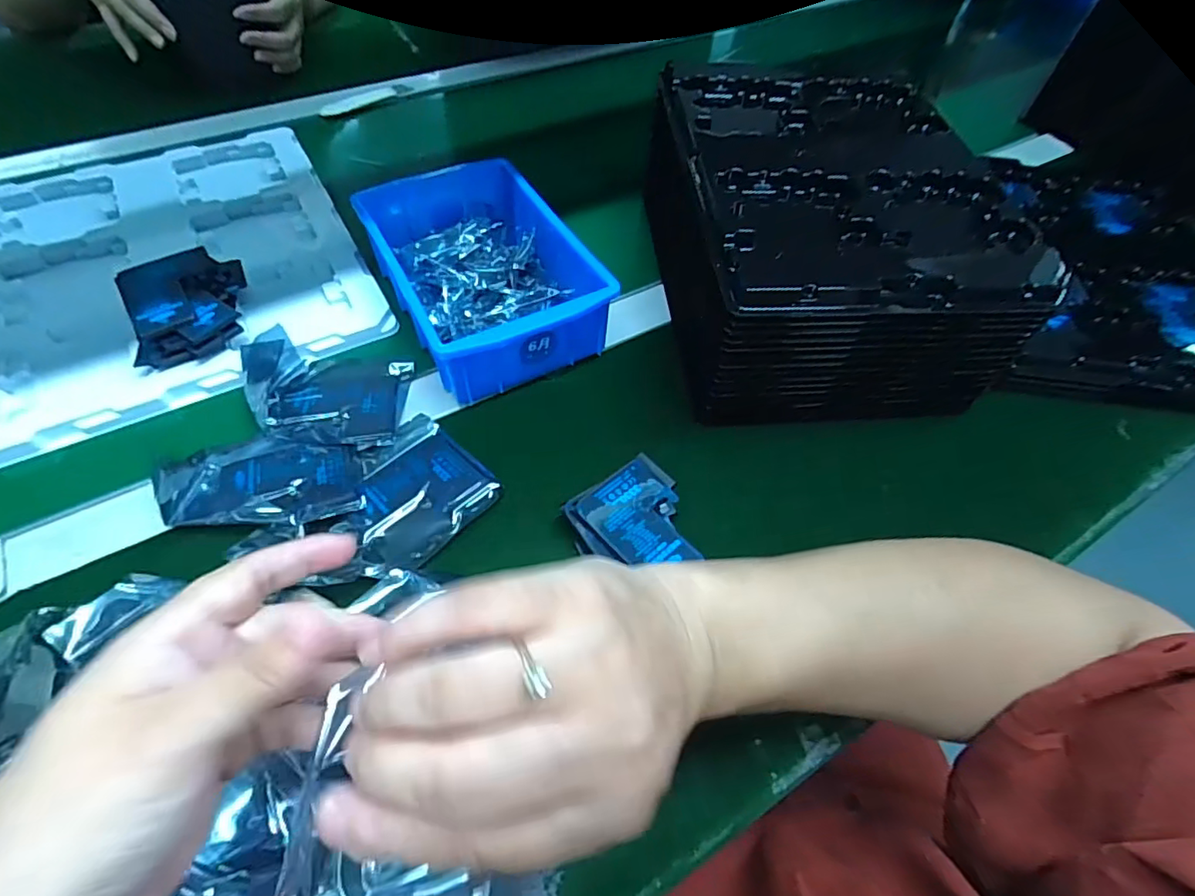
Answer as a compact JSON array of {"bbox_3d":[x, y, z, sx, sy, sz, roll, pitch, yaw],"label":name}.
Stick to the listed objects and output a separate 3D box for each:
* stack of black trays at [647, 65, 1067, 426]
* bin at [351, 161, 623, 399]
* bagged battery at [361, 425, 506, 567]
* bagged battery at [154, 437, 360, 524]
[{"bbox_3d":[0.164,-0.164,0.430,0.203,0.116,0.262,-2,56,-6],"label":"stack of black trays"},{"bbox_3d":[-0.090,-0.137,0.428,0.126,0.063,0.196,-23,61,-18],"label":"bin"},{"bbox_3d":[-0.111,0.030,0.349,0.073,0.013,0.091,35,61,18],"label":"bagged battery"},{"bbox_3d":[-0.207,0.019,0.347,0.121,0.009,0.063,1,56,-3],"label":"bagged battery"}]

